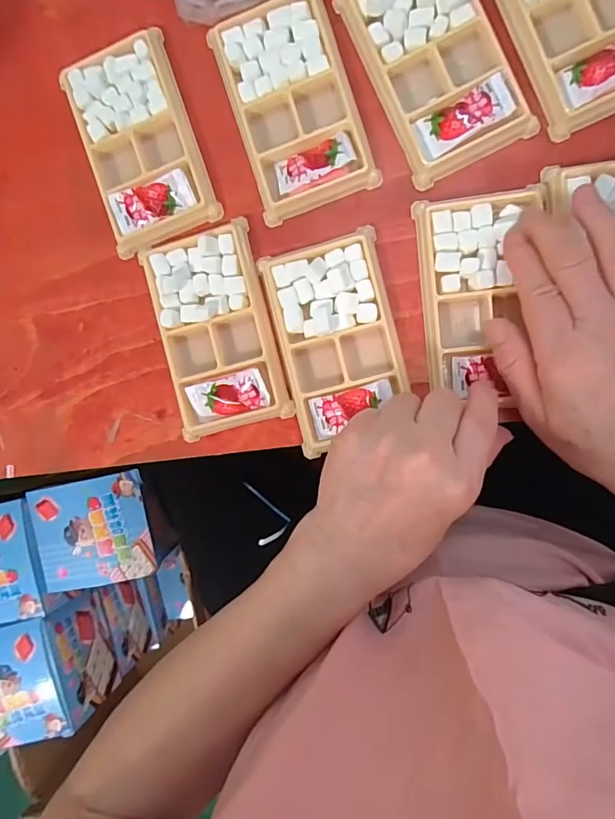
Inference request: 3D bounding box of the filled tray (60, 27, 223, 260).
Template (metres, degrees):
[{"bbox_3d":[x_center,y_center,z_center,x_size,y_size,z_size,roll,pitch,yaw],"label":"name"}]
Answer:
[{"bbox_3d":[-0.116,-0.183,0.334,0.073,0.017,0.134,-18,89,9],"label":"filled tray"}]

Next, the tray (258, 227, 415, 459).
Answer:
[{"bbox_3d":[0.021,-0.045,0.320,0.078,0.018,0.130,-14,90,9],"label":"tray"}]

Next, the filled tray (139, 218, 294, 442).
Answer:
[{"bbox_3d":[-0.062,-0.053,0.332,0.074,0.014,0.134,-14,90,9],"label":"filled tray"}]

